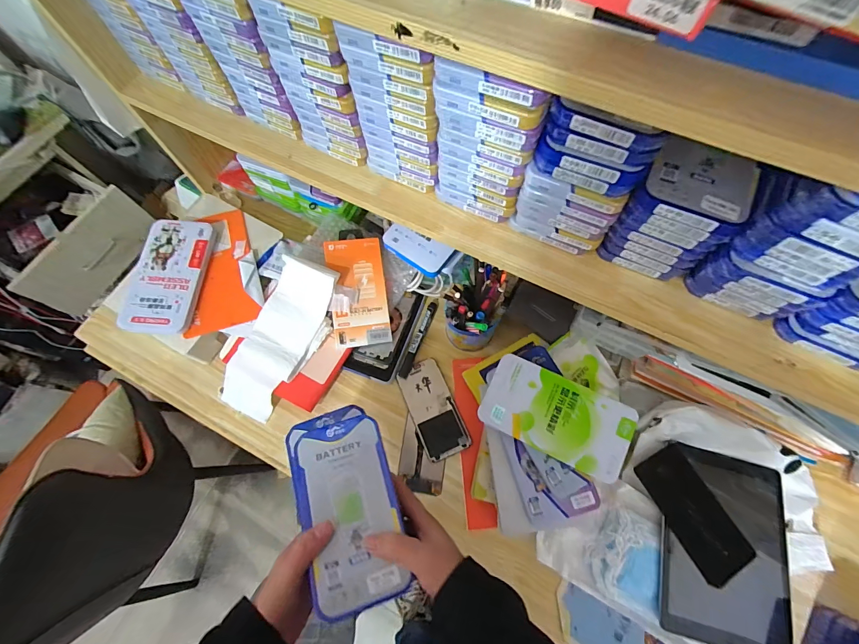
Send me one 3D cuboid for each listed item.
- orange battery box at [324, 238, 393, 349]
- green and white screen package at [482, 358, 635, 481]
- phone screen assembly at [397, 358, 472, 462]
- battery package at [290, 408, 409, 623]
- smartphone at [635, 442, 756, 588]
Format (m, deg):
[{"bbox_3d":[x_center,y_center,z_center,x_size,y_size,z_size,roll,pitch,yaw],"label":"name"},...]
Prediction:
[{"bbox_3d":[-0.117,-0.051,0.606,0.093,0.018,0.178,-6,86,-14],"label":"orange battery box"},{"bbox_3d":[0.170,0.125,0.490,0.189,0.007,0.101,24,79,14],"label":"green and white screen package"},{"bbox_3d":[0.005,0.141,0.600,0.073,0.007,0.154,-23,70,-7],"label":"phone screen assembly"},{"bbox_3d":[-0.090,0.187,0.393,0.103,0.022,0.198,-22,59,-5],"label":"battery package"},{"bbox_3d":[0.367,0.262,0.505,0.084,0.012,0.167,-26,76,-13],"label":"smartphone"}]

